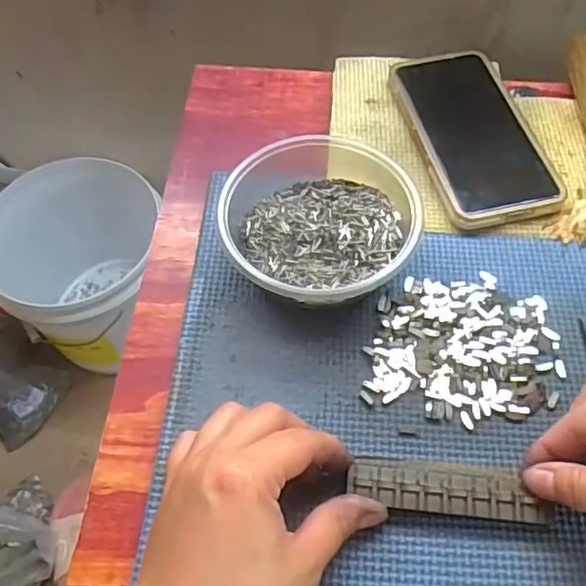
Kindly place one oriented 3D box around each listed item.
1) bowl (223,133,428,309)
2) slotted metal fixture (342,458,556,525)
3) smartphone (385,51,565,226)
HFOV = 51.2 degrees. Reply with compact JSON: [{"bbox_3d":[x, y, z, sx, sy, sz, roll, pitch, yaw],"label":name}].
[{"bbox_3d":[0.012,-0.044,0.363,0.109,0.045,0.110,0,58,0],"label":"bowl"},{"bbox_3d":[0.076,0.096,0.302,0.095,0.011,0.028,7,59,5],"label":"slotted metal fixture"},{"bbox_3d":[0.125,-0.112,0.425,0.077,0.013,0.153,-11,59,-7],"label":"smartphone"}]

